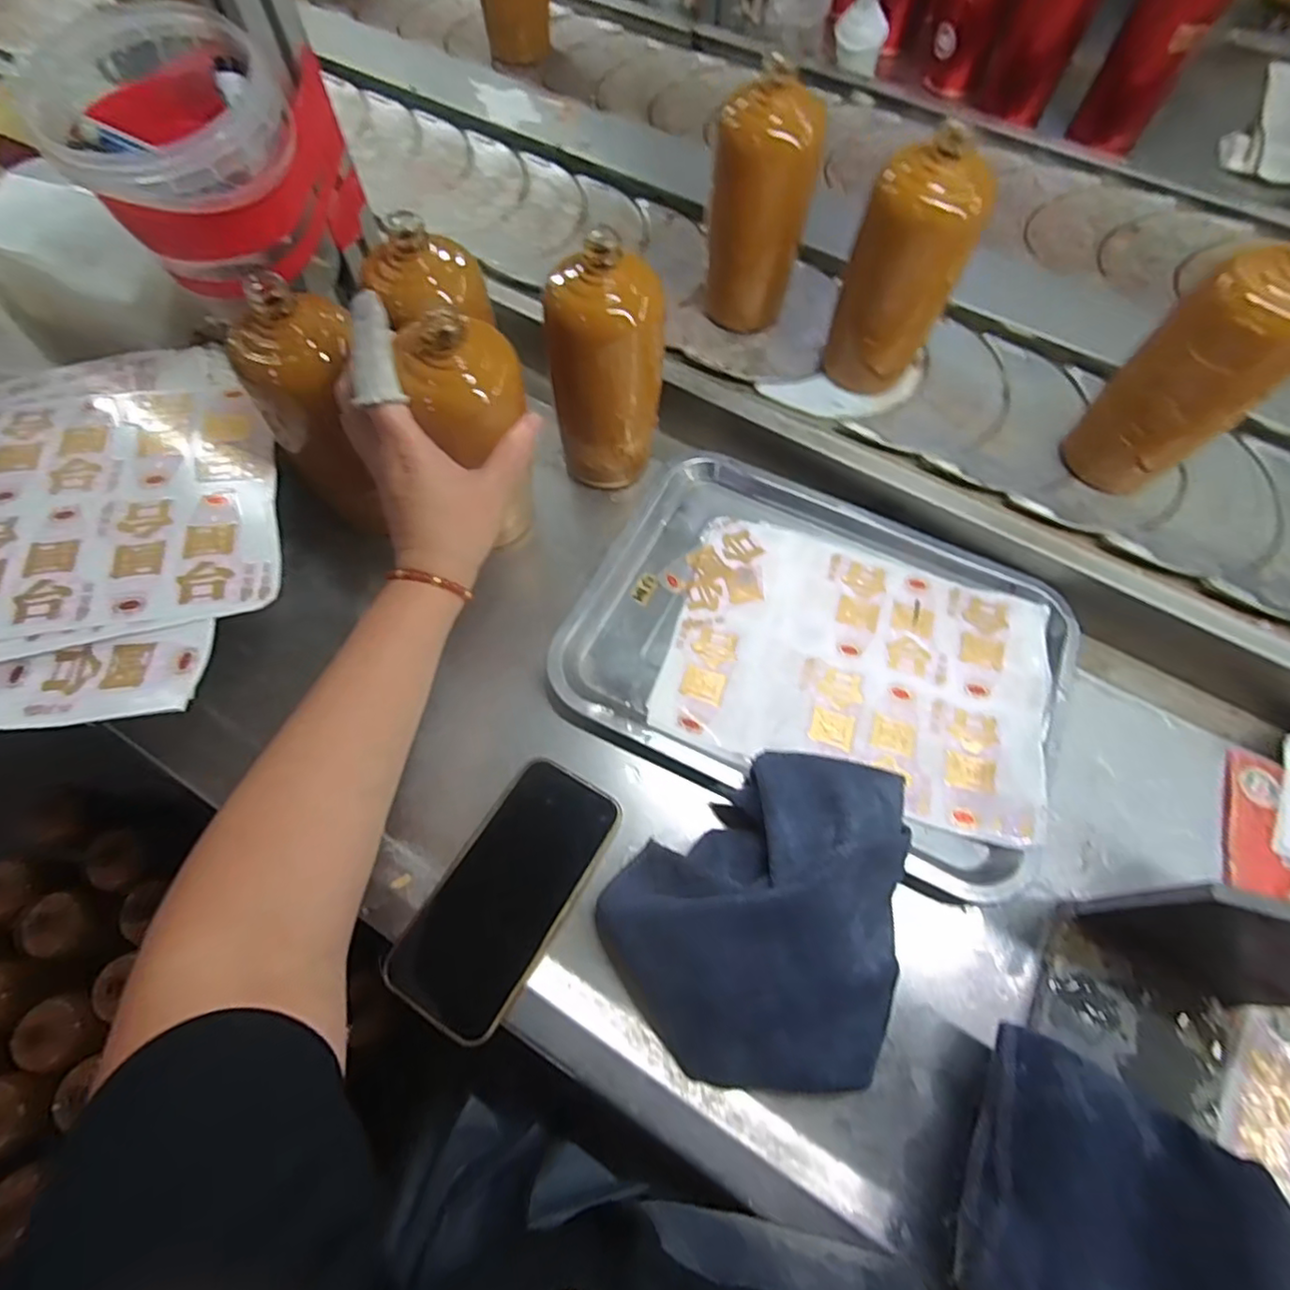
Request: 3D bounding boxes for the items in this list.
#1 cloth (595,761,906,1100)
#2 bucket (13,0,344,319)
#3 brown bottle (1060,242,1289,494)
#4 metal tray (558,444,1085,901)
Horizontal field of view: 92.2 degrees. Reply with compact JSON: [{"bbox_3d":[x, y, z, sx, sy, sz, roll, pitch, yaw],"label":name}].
[{"bbox_3d":[0.084,0.159,0.359,0.193,0.057,0.167,-35,71,-15],"label":"cloth"},{"bbox_3d":[-0.282,-0.306,0.413,0.131,0.123,0.129,0,66,-1],"label":"bucket"},{"bbox_3d":[0.380,-0.182,0.435,0.062,0.177,0.066,-11,66,-6],"label":"brown bottle"},{"bbox_3d":[0.135,-0.005,0.461,0.343,0.033,0.260,23,67,9],"label":"metal tray"}]

